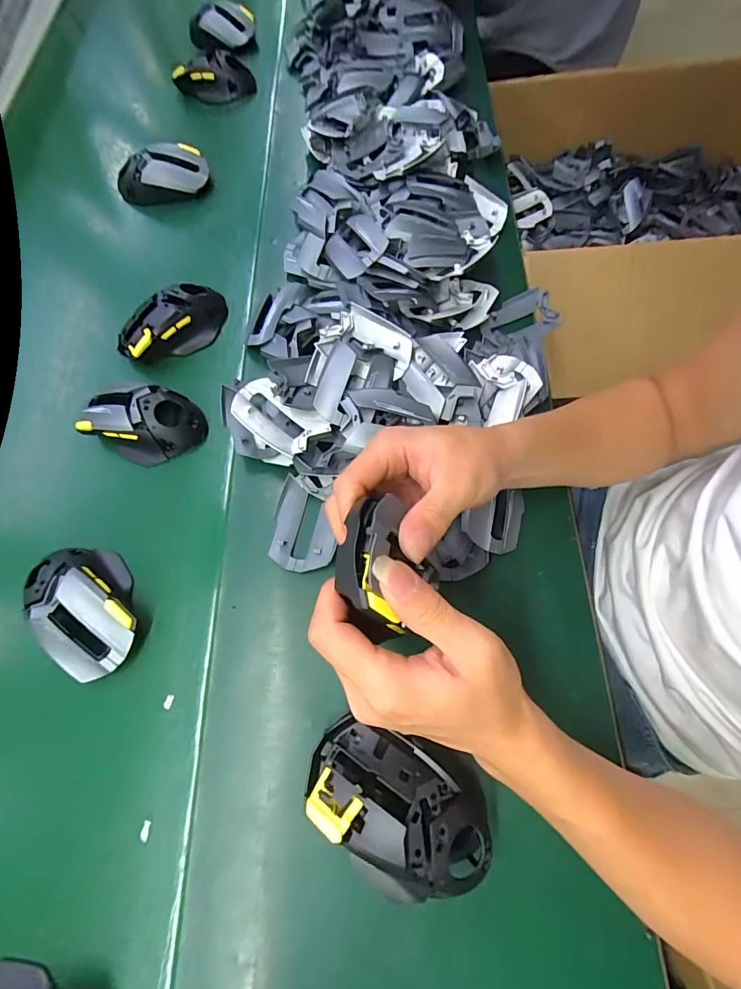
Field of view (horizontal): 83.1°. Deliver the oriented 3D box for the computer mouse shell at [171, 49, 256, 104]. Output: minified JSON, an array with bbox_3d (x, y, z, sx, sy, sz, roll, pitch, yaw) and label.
[{"bbox_3d":[-0.226,-0.606,0.610,0.114,0.055,0.054,11,71,6],"label":"computer mouse shell"}]

